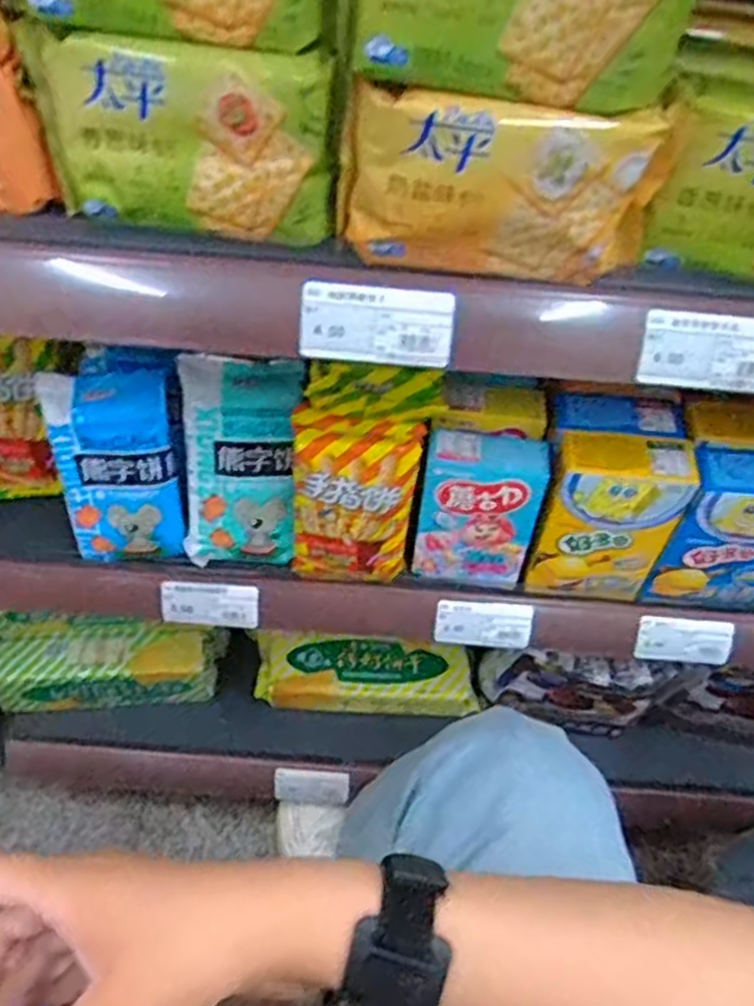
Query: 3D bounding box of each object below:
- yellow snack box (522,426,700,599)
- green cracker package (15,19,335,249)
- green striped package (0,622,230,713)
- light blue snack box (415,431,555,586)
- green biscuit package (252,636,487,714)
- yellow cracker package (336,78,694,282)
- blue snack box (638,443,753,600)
[{"bbox_3d":[0.172,0.012,0.593,0.091,0.145,0.043,5,52,-1],"label":"yellow snack box"},{"bbox_3d":[-0.092,-0.174,0.376,0.142,0.084,0.022,8,52,1],"label":"green cracker package"},{"bbox_3d":[-0.285,0.176,0.834,0.236,0.081,0.055,-3,52,-7],"label":"green striped package"},{"bbox_3d":[0.078,0.002,0.606,0.087,0.128,0.053,7,52,1],"label":"light blue snack box"},{"bbox_3d":[-0.011,0.187,0.867,0.238,0.040,0.074,3,52,-2],"label":"green biscuit package"},{"bbox_3d":[0.062,-0.149,0.371,0.153,0.083,0.025,1,52,-4],"label":"yellow cracker package"},{"bbox_3d":[0.266,0.020,0.593,0.095,0.142,0.049,4,52,-2],"label":"blue snack box"}]

